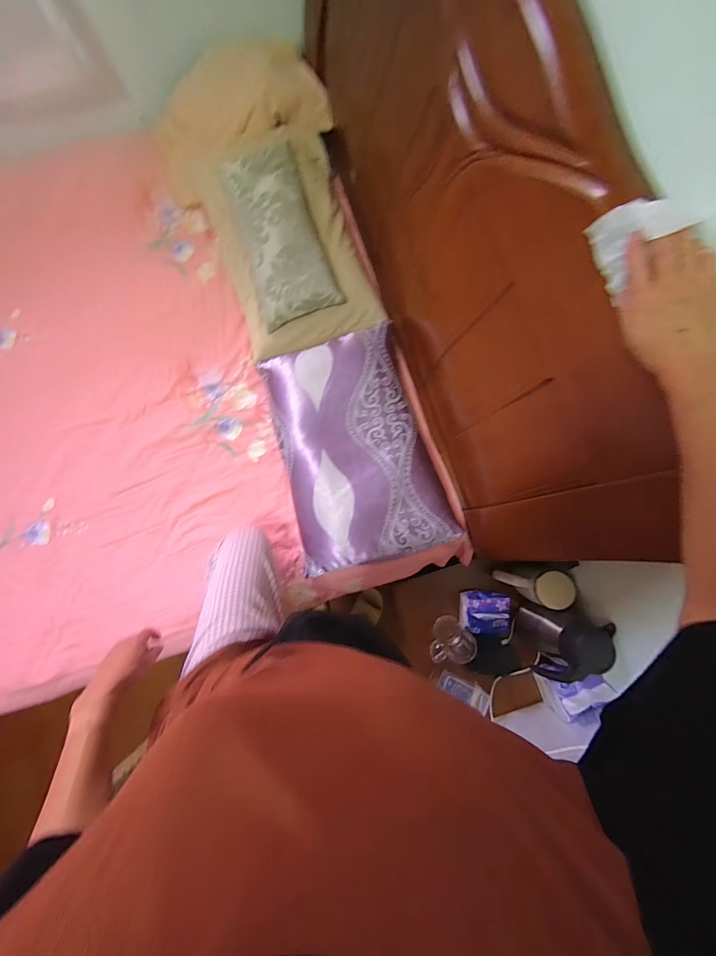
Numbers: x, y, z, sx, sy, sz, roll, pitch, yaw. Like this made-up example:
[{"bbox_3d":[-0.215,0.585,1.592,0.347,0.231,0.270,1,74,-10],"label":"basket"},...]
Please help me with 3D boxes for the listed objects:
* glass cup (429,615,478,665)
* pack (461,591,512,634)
[{"bbox_3d":[0.237,0.415,0.875,0.083,0.110,0.103,23,83,3],"label":"glass cup"},{"bbox_3d":[0.333,0.356,0.912,0.127,0.078,0.115,7,82,1],"label":"pack"}]

